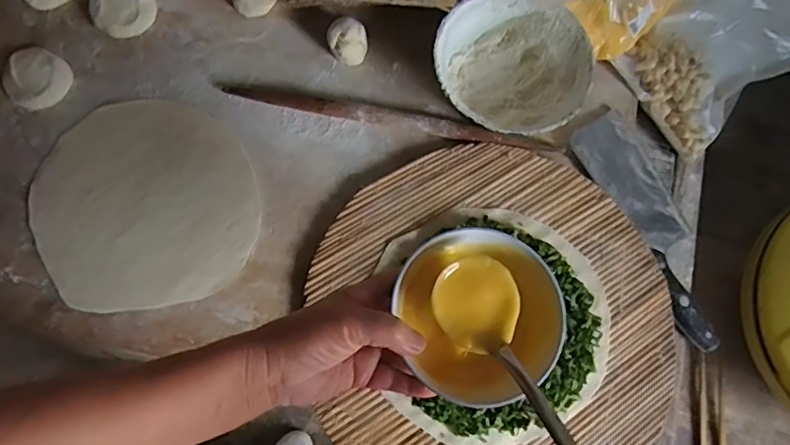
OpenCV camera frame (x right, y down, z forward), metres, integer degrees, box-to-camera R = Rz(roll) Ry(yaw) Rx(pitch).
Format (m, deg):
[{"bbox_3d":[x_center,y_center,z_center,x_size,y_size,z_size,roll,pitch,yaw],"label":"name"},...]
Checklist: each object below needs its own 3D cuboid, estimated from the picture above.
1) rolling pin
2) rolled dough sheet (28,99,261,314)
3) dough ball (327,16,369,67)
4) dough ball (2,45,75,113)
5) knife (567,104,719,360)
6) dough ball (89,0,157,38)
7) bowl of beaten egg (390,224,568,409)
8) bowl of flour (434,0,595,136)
[{"bbox_3d":[0.004,-0.121,0.630,0.381,0.022,0.025,11,77,2],"label":"rolling pin"},{"bbox_3d":[-0.274,-0.023,0.604,0.233,0.012,0.229,-7,77,-4],"label":"rolled dough sheet"},{"bbox_3d":[-0.055,-0.213,0.644,0.047,0.038,0.044,0,76,-2],"label":"dough ball"},{"bbox_3d":[-0.408,-0.165,0.620,0.064,0.028,0.068,0,77,-1],"label":"dough ball"},{"bbox_3d":[0.309,0.001,0.639,0.092,0.033,0.281,-29,79,-7],"label":"knife"},{"bbox_3d":[-0.319,-0.253,0.643,0.071,0.026,0.066,0,77,-1],"label":"dough ball"},{"bbox_3d":[0.061,0.065,0.407,0.117,0.054,0.125,0,77,-1],"label":"bowl of beaten egg"},{"bbox_3d":[0.133,-0.177,0.628,0.170,0.048,0.168,0,77,-1],"label":"bowl of flour"}]

